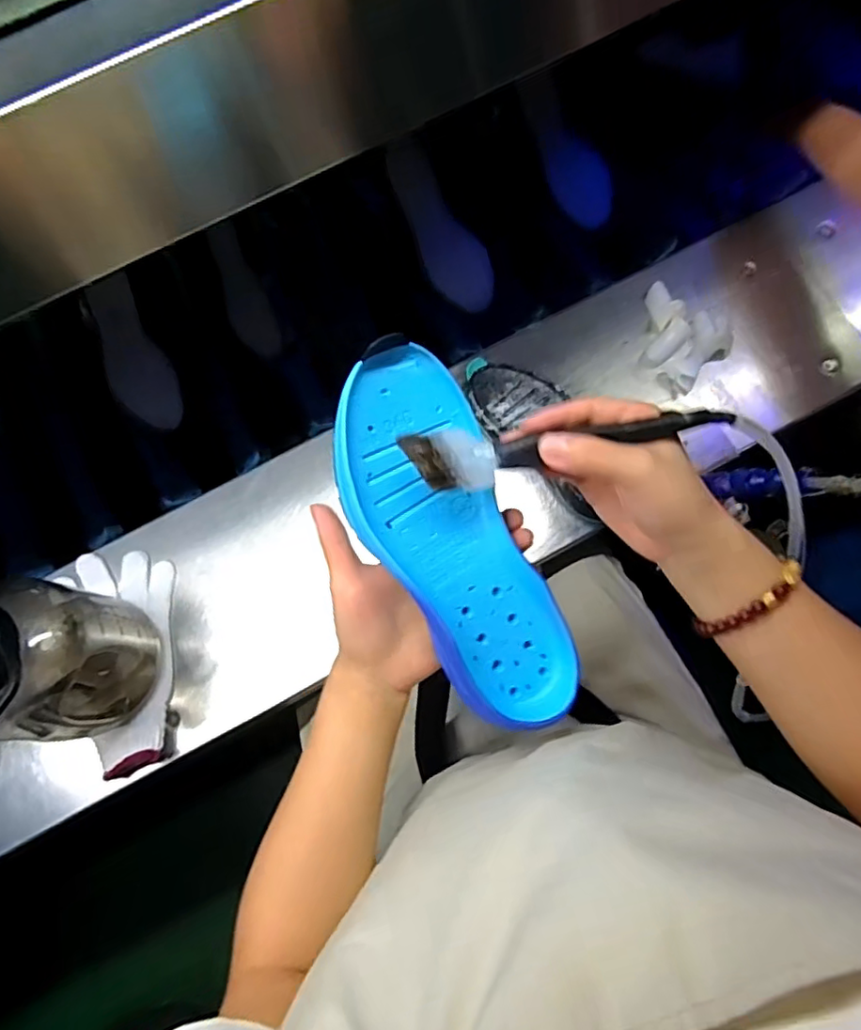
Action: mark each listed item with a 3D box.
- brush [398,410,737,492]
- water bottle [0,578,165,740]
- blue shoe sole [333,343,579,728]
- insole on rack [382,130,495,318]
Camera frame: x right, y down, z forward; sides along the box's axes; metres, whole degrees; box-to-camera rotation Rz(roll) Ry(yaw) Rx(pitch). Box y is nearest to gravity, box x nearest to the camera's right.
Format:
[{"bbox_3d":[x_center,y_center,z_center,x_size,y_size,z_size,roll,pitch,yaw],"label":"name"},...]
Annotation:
[{"bbox_3d":[0.073,-0.039,0.322,0.173,0.018,0.030,-9,75,3],"label":"brush"},{"bbox_3d":[-0.312,0.122,0.496,0.094,0.228,0.114,19,76,6],"label":"water bottle"},{"bbox_3d":[0.014,0.017,0.347,0.086,0.026,0.223,-28,96,-6],"label":"blue shoe sole"},{"bbox_3d":[0.012,-0.343,0.715,0.067,0.027,0.203,-34,109,-7],"label":"insole on rack"}]

